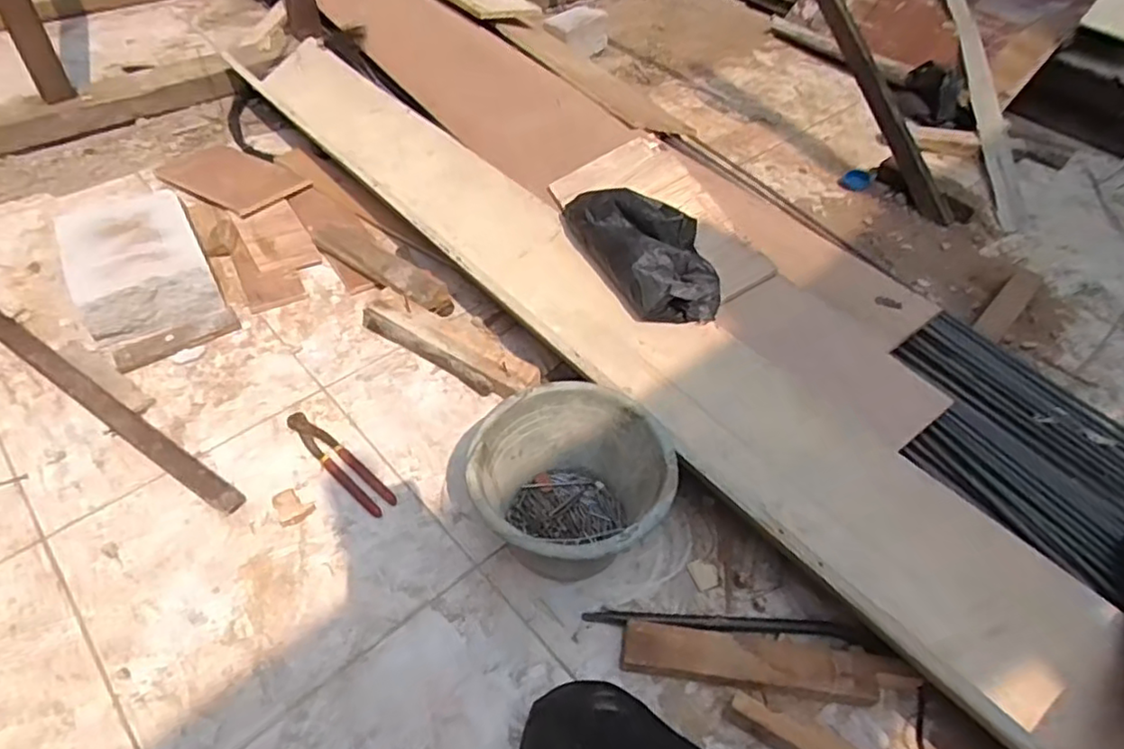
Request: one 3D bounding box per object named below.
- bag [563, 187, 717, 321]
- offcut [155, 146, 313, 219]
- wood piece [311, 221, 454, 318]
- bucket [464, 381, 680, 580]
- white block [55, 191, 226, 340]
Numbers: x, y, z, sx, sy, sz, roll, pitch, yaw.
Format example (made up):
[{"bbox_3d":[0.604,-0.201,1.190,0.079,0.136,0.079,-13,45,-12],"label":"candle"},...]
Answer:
[{"bbox_3d":[0.139,-0.206,1.092,0.149,0.091,0.325,-25,55,-23],"label":"bag"},{"bbox_3d":[-0.691,-0.407,1.372,0.317,0.016,0.154,26,57,21],"label":"offcut"},{"bbox_3d":[-0.333,-0.203,1.208,0.333,0.052,0.076,34,56,23],"label":"wood piece"},{"bbox_3d":[0.009,0.154,0.850,0.236,0.167,0.230,2,49,-2],"label":"bucket"},{"bbox_3d":[-0.723,-0.190,1.136,0.197,0.095,0.262,-24,55,-23],"label":"white block"}]

